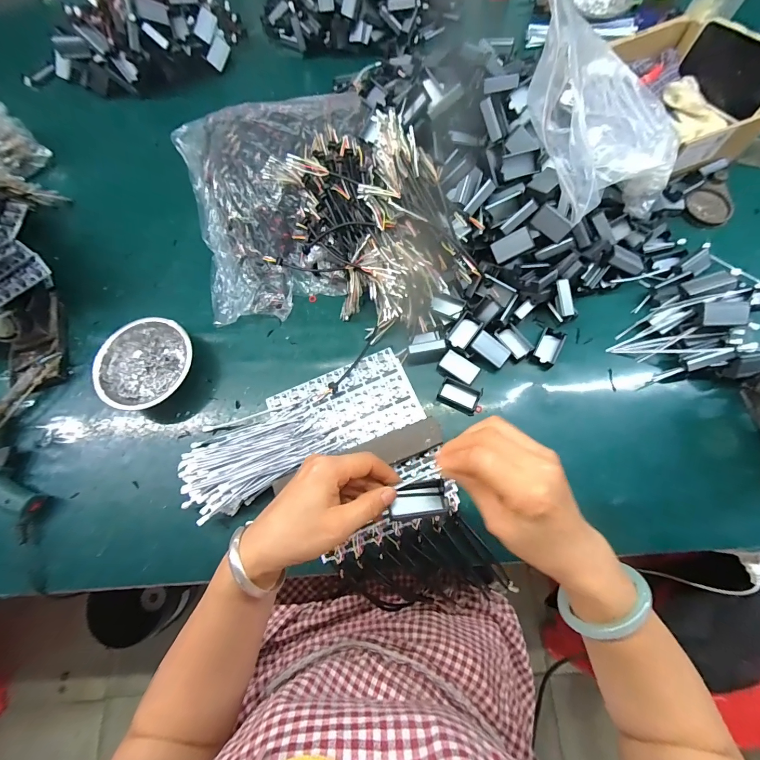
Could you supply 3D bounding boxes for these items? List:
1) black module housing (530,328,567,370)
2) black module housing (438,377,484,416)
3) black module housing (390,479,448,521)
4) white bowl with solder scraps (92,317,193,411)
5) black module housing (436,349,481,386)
[{"bbox_3d":[0.233,-0.044,0.496,0.032,0.015,0.053,26,75,10],"label":"black module housing"},{"bbox_3d":[0.107,0.021,0.483,0.053,0.013,0.035,24,74,10],"label":"black module housing"},{"bbox_3d":[0.034,0.108,0.322,0.051,0.021,0.027,-10,72,-1],"label":"black module housing"},{"bbox_3d":[-0.326,-0.027,0.505,0.126,0.045,0.121,-1,72,2],"label":"white bowl with solder scraps"},{"bbox_3d":[0.107,-0.015,0.488,0.052,0.011,0.034,29,75,11],"label":"black module housing"}]

